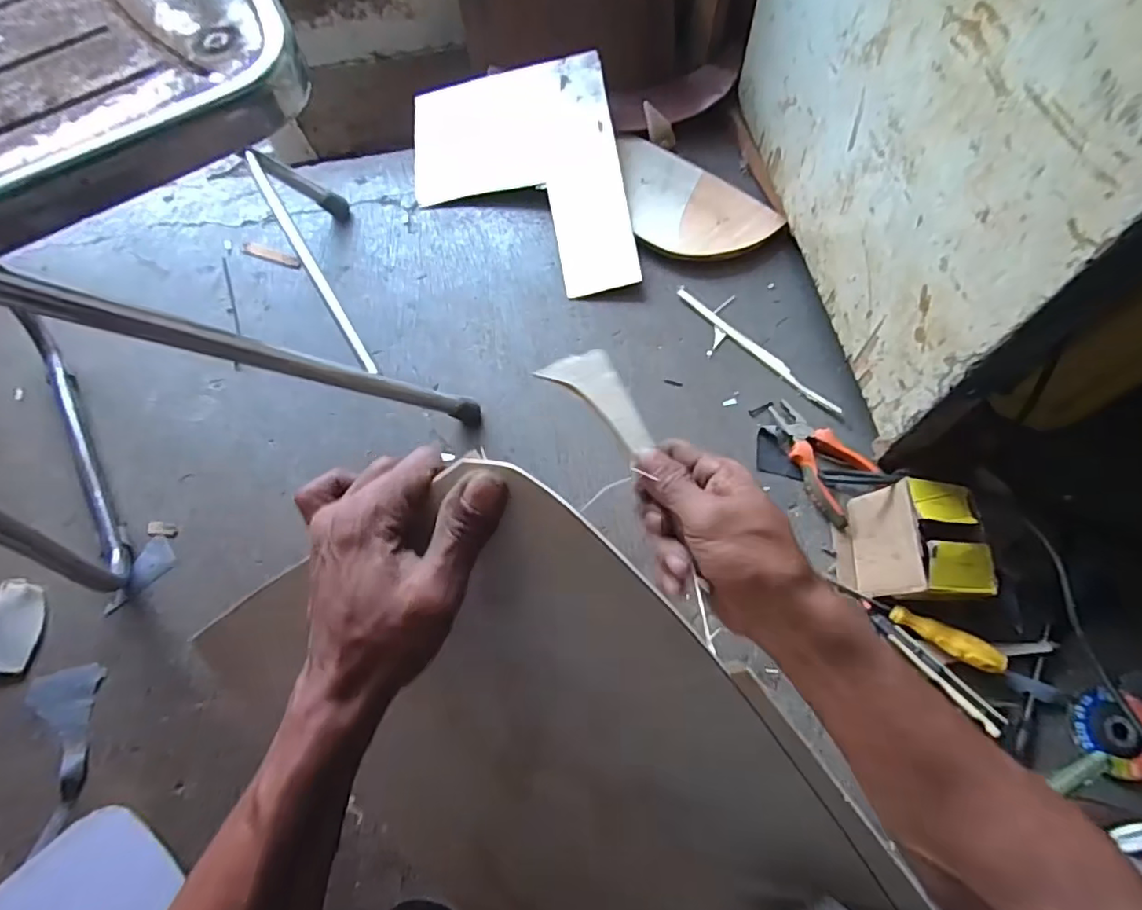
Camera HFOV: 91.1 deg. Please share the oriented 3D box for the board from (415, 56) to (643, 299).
[{"bbox_3d":[-0.076,-0.403,0.827,0.301,0.012,0.387,-9,78,8],"label":"board"}]

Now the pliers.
[{"bbox_3d":[0.289,0.004,0.665,0.080,0.021,0.149,-38,71,-14],"label":"pliers"}]

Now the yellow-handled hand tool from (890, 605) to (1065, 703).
[{"bbox_3d":[0.420,0.206,0.578,0.174,0.028,0.030,22,69,10],"label":"yellow-handled hand tool"}]

